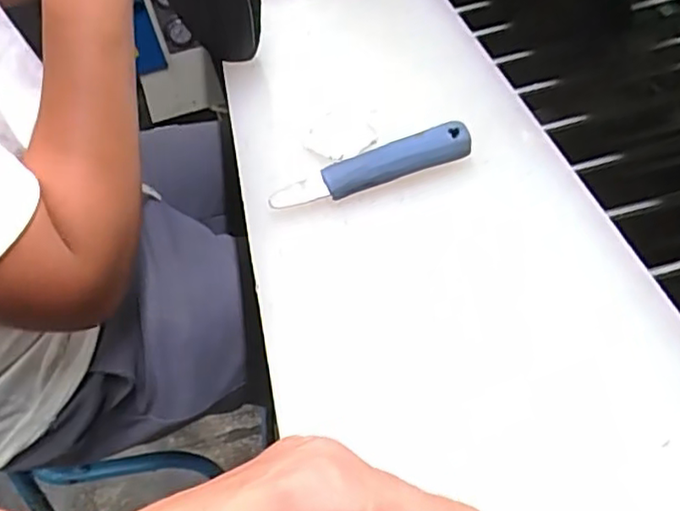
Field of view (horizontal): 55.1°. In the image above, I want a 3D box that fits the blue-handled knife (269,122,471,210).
[{"bbox_3d":[0.023,-0.069,0.496,0.155,0.027,0.027,-19,45,-4],"label":"blue-handled knife"}]

